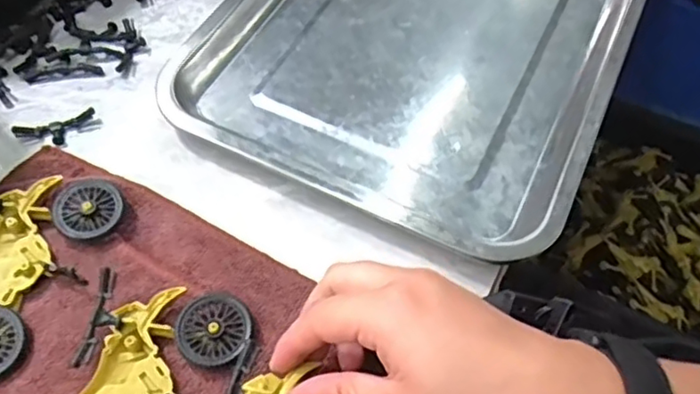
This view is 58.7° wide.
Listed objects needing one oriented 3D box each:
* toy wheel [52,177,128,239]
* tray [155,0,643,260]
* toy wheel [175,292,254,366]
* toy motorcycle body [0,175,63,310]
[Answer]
[{"bbox_3d":[-0.148,0.008,0.352,0.037,0.011,0.036,2,58,-4],"label":"toy wheel"},{"bbox_3d":[0.060,-0.136,0.451,0.266,0.032,0.361,24,59,10],"label":"tray"},{"bbox_3d":[-0.068,0.065,0.311,0.036,0.006,0.036,2,64,-5],"label":"toy wheel"},{"bbox_3d":[-0.184,0.033,0.332,0.045,0.009,0.100,19,58,7],"label":"toy motorcycle body"}]

